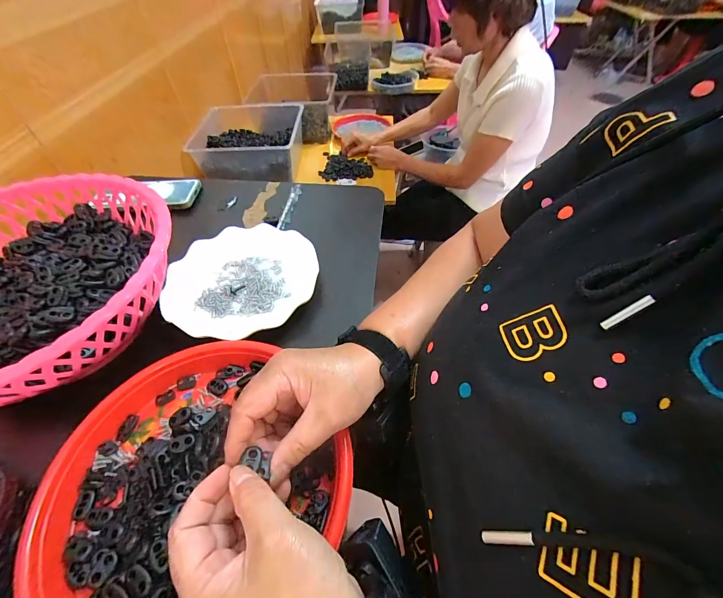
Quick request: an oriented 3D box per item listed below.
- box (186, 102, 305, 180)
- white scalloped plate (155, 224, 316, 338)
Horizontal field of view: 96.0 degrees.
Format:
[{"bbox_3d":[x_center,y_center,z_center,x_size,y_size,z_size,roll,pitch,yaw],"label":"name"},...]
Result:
[{"bbox_3d":[-0.341,-0.483,1.022,0.311,0.140,0.298,-5,49,-2],"label":"box"},{"bbox_3d":[-0.148,-0.033,0.415,0.178,0.020,0.167,-1,49,1],"label":"white scalloped plate"}]

